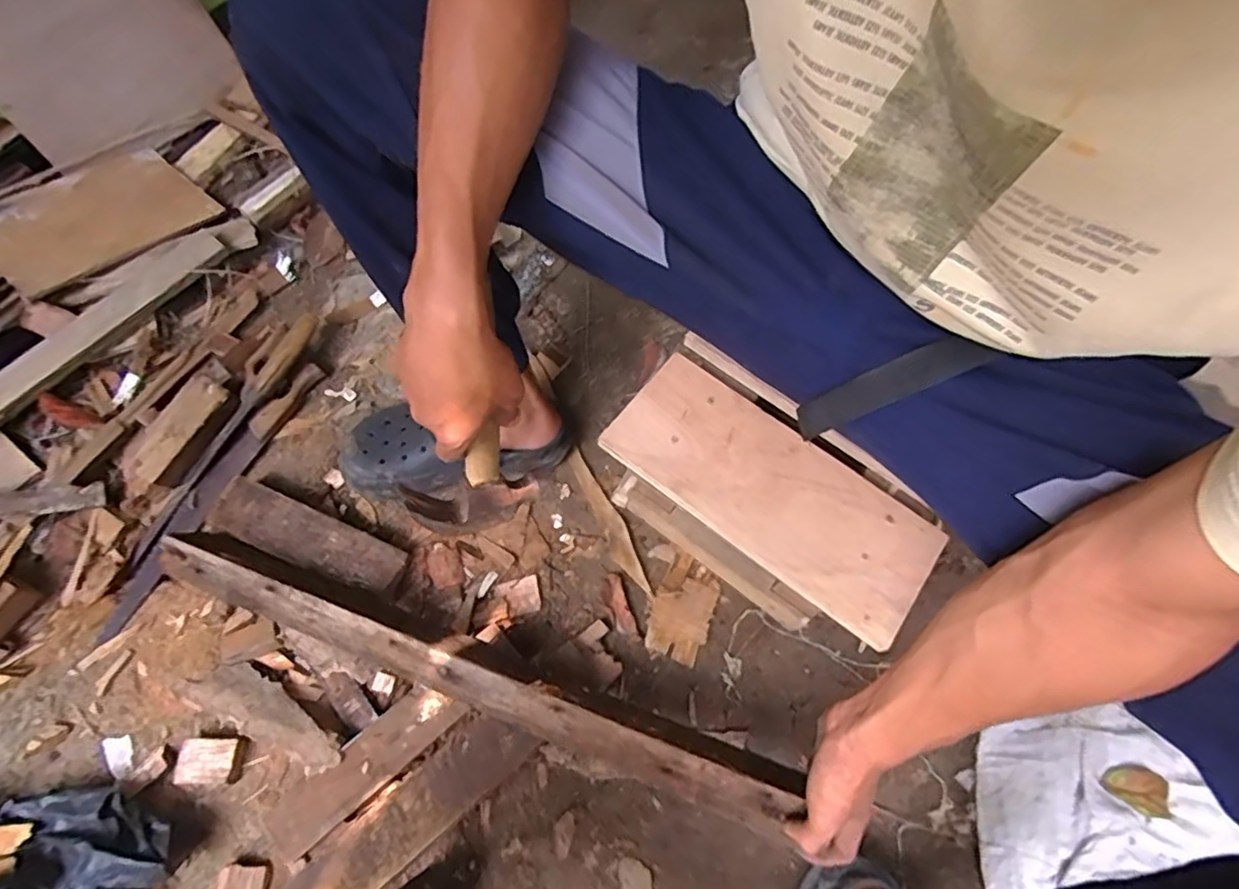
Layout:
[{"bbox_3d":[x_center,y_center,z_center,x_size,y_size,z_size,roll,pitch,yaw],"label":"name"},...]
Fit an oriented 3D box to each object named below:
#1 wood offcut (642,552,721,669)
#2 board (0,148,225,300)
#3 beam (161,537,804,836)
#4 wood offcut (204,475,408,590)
[{"bbox_3d":[0.075,0.189,0.728,0.069,0.012,0.117,22,67,10],"label":"wood offcut"},{"bbox_3d":[-0.737,-0.323,0.879,0.164,0.012,0.272,39,57,6],"label":"board"},{"bbox_3d":[-0.170,0.216,0.612,0.676,0.044,0.051,17,66,13],"label":"beam"},{"bbox_3d":[-0.361,0.110,0.730,0.224,0.042,0.070,18,67,8],"label":"wood offcut"}]

